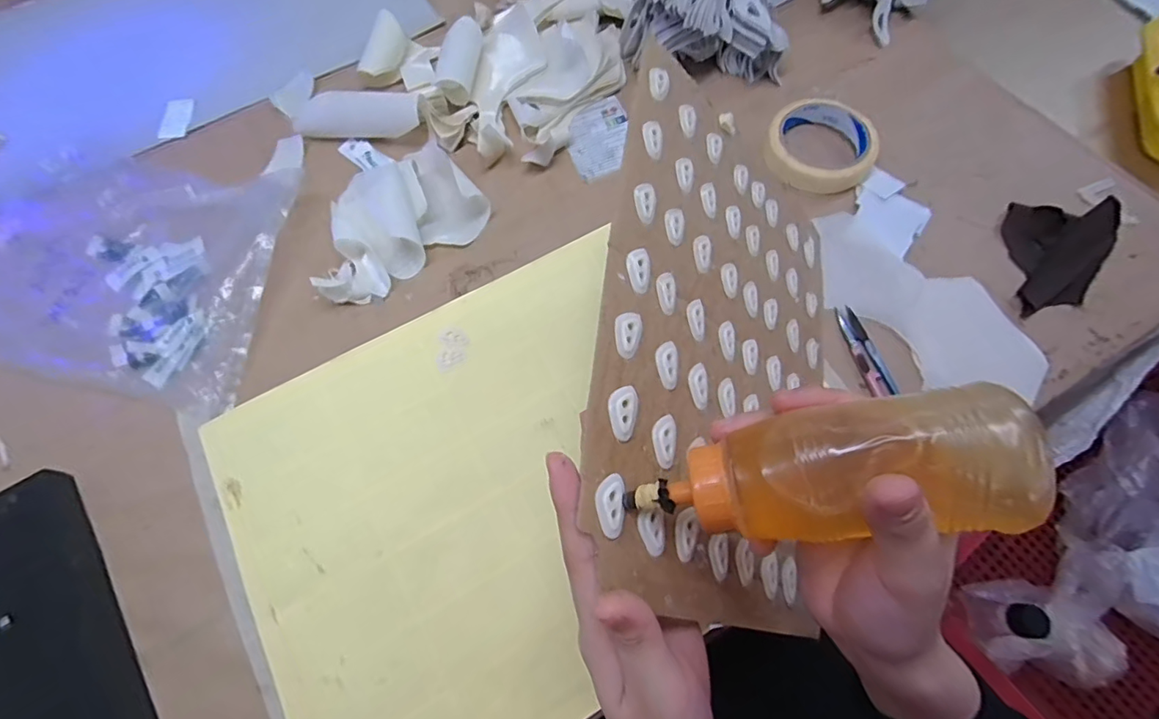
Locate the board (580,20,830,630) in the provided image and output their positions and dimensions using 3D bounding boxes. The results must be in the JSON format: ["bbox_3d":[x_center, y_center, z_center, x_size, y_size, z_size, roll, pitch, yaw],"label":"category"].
[{"bbox_3d":[0.100,-0.012,0.325,0.228,0.007,0.315,28,61,-35],"label":"board"}]

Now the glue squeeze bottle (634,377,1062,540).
[{"bbox_3d":[0.083,0.042,0.187,0.137,0.038,0.046,-14,68,21],"label":"glue squeeze bottle"}]

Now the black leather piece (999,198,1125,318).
[{"bbox_3d":[0.431,-0.091,0.460,0.094,0.024,0.109,2,69,0],"label":"black leather piece"}]

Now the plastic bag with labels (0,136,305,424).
[{"bbox_3d":[-0.399,-0.101,0.452,0.282,0.031,0.252,9,69,3],"label":"plastic bag with labels"}]

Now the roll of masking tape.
[{"bbox_3d":[0.234,-0.207,0.499,0.100,0.026,0.096,0,69,0],"label":"roll of masking tape"}]

